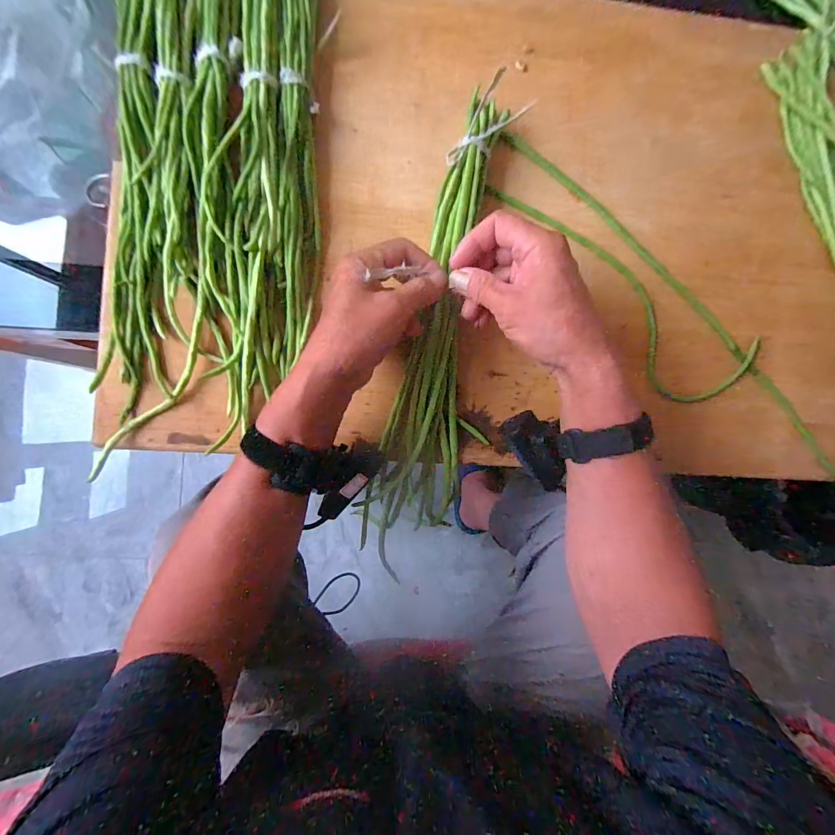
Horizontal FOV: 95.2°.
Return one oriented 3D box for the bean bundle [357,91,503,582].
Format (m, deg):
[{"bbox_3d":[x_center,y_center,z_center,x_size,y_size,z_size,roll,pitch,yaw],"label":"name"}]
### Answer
[{"bbox_3d":[0.020,-0.064,0.384,0.091,0.064,0.467,9,95,-4],"label":"bean bundle"}]

